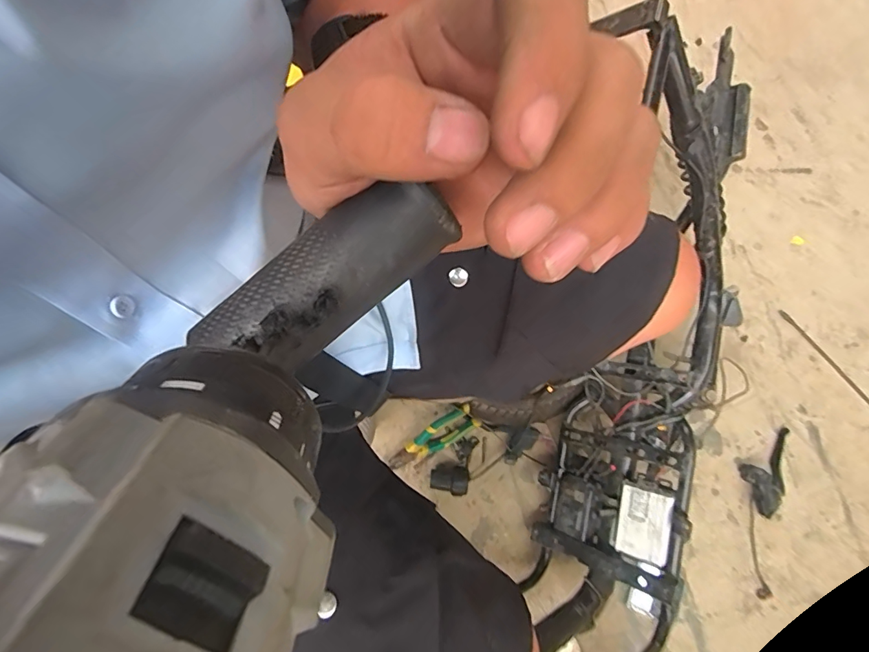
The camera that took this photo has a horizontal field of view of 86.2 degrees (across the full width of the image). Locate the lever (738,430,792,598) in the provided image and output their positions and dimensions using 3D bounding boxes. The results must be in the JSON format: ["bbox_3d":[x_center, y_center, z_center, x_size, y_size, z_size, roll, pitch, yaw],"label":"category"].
[{"bbox_3d":[0.590,0.321,0.832,0.080,0.042,0.299,17,75,4],"label":"lever"}]

